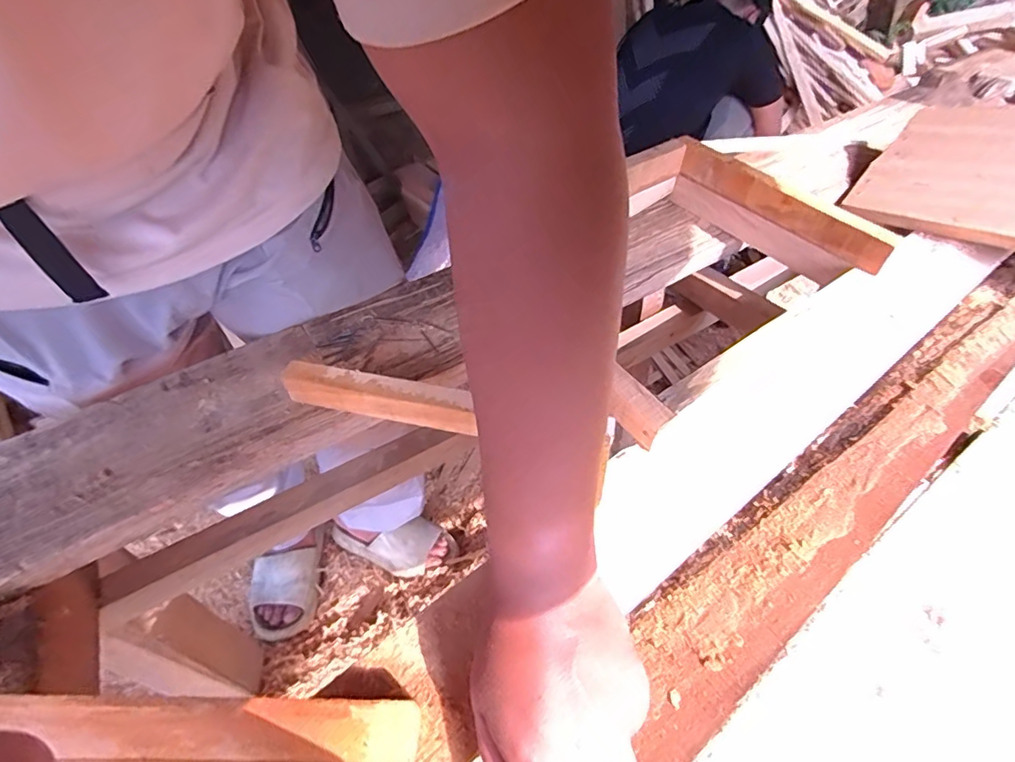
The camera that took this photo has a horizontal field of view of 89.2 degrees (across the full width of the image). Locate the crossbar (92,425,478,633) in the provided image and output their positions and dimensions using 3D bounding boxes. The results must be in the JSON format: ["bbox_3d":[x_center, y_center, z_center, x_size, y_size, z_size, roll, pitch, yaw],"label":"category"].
[{"bbox_3d":[-0.222,0.139,0.556,0.381,0.043,0.038,-24,51,-19],"label":"crossbar"}]

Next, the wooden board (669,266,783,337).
[{"bbox_3d":[0.288,-0.103,0.669,0.044,0.042,0.134,-29,53,-23],"label":"wooden board"}]

